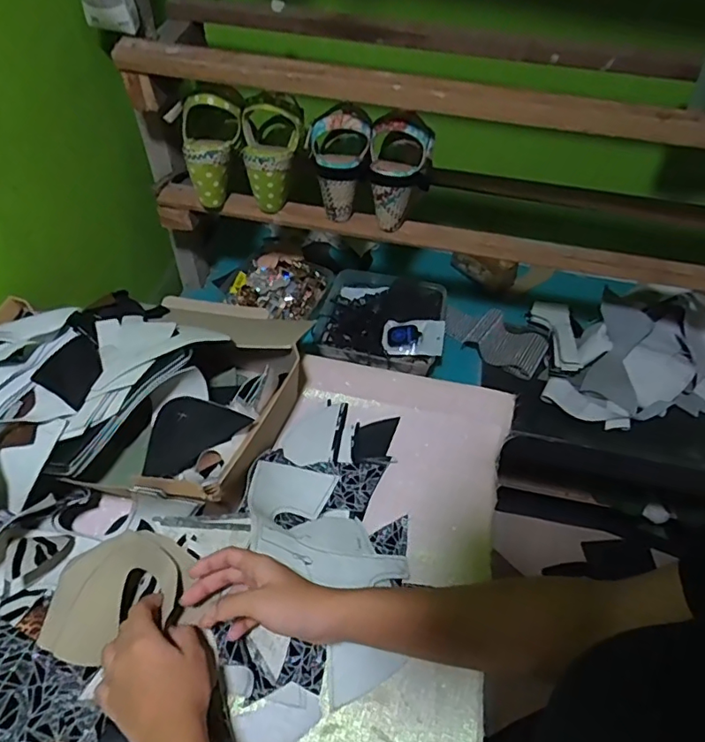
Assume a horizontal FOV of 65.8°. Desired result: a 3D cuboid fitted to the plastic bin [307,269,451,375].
[{"bbox_3d":[0.049,-0.087,0.920,0.204,0.060,0.205,11,51,5],"label":"plastic bin"}]

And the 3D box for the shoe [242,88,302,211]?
[{"bbox_3d":[-0.113,-0.289,0.725,0.074,0.147,0.062,12,20,5],"label":"shoe"}]

